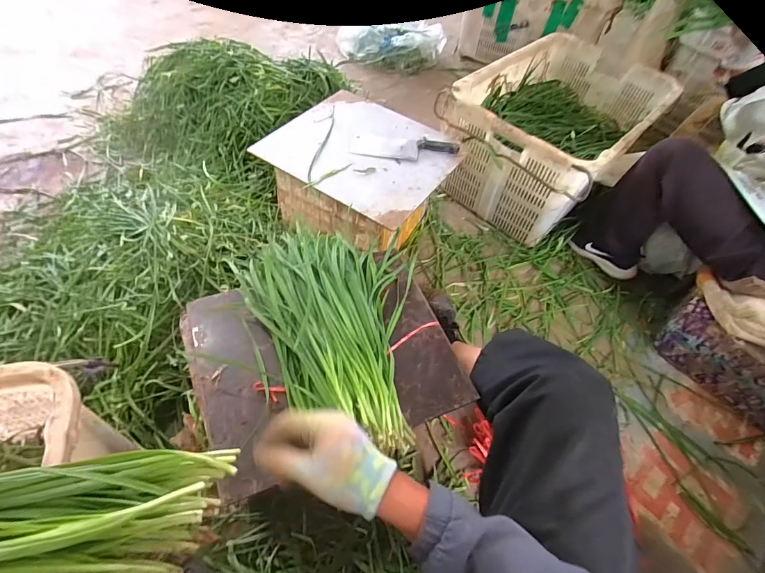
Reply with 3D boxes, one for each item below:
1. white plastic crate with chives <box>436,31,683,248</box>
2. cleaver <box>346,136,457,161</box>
[{"bbox_3d":[0.510,-0.459,1.199,0.593,0.344,0.456,-37,66,-26],"label":"white plastic crate with chives"},{"bbox_3d":[0.056,-0.370,1.022,0.278,0.035,0.095,13,55,3],"label":"cleaver"}]

